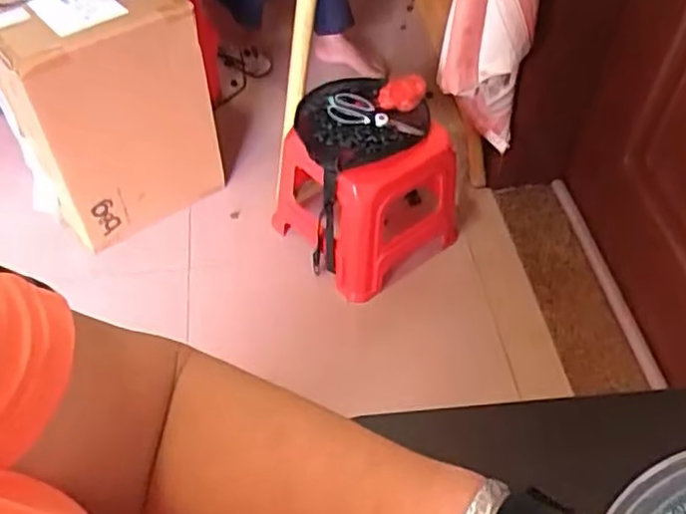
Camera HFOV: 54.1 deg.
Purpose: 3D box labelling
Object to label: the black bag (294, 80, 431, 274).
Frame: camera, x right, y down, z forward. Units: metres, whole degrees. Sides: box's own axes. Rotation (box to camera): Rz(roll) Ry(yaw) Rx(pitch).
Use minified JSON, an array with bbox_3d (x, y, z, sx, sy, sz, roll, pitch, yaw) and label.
[{"bbox_3d":[0.033,-0.251,1.277,0.247,0.050,0.261,12,56,4],"label":"black bag"}]

